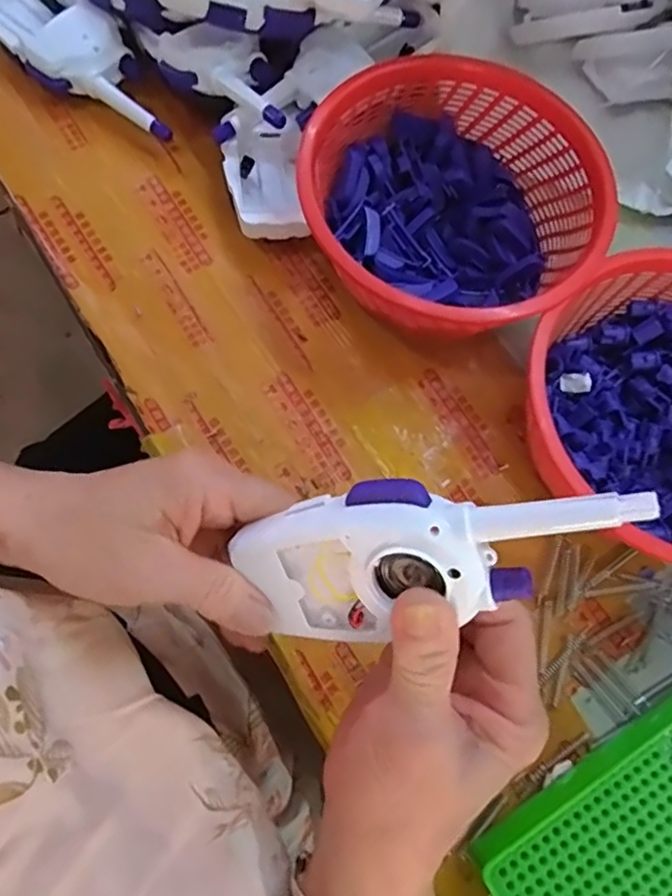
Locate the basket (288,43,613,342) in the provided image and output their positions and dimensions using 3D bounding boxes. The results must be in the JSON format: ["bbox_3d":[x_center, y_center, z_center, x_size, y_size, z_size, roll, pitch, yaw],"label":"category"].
[{"bbox_3d":[0.069,-0.149,0.374,0.174,0.065,0.181,-38,81,-15],"label":"basket"}]

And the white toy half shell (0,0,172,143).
[{"bbox_3d":[-0.178,-0.271,0.417,0.159,0.034,0.058,38,74,5],"label":"white toy half shell"}]

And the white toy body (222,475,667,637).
[{"bbox_3d":[0.035,0.039,0.231,0.153,0.032,0.060,-16,103,24],"label":"white toy body"}]

